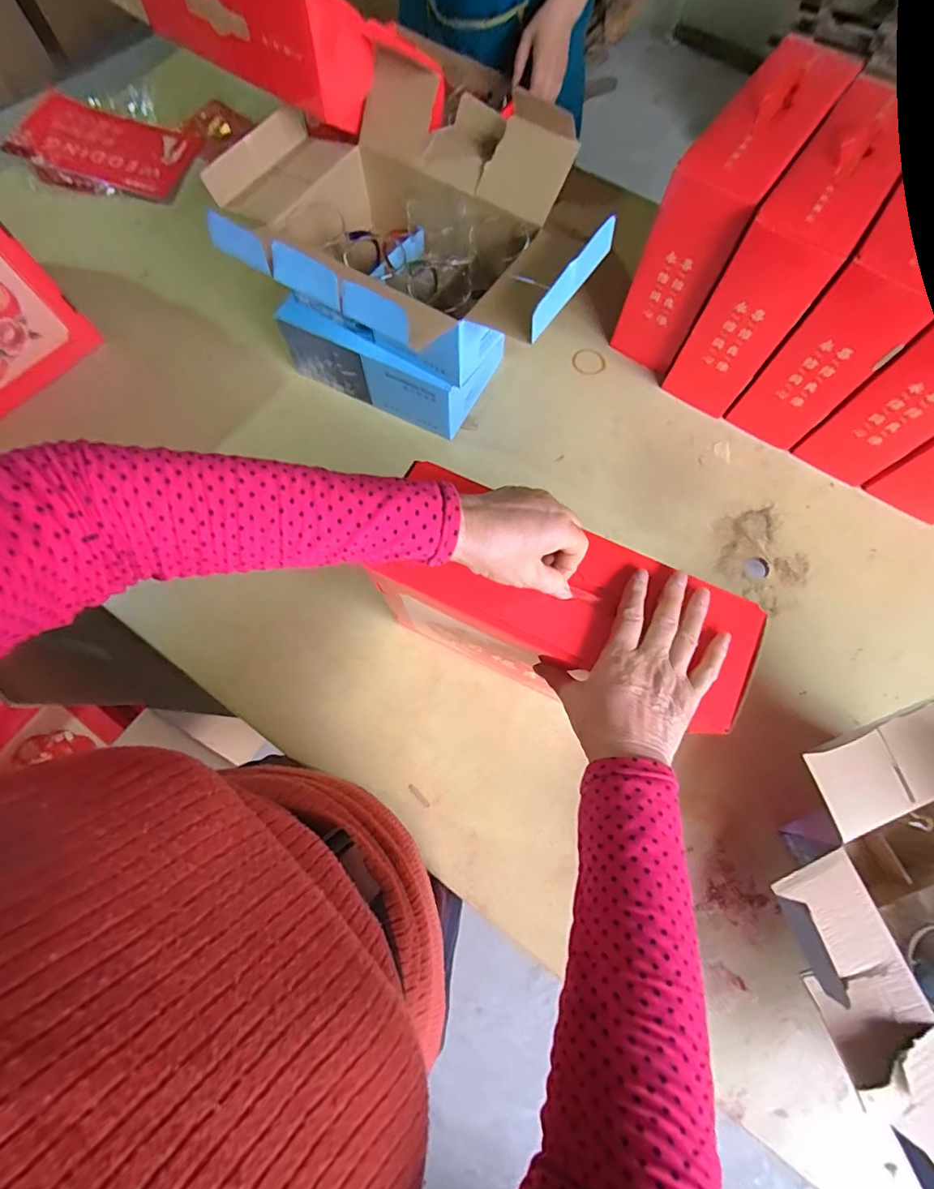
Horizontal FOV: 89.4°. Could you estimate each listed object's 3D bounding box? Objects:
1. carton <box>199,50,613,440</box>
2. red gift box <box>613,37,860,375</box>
[{"bbox_3d":[-0.084,-0.460,0.684,0.501,0.277,0.365,28,75,8],"label":"carton"},{"bbox_3d":[0.375,-0.555,0.717,0.114,0.281,0.309,34,76,9],"label":"red gift box"}]

